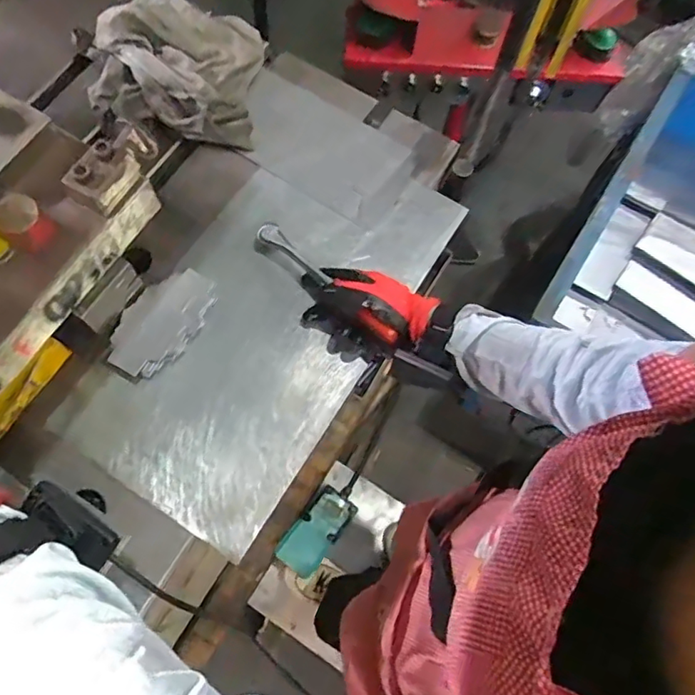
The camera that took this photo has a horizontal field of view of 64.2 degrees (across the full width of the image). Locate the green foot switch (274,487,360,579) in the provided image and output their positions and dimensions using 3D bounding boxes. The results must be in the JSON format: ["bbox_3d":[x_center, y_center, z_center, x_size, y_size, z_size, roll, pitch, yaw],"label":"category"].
[{"bbox_3d":[-0.061,0.416,1.294,0.102,0.056,0.242,38,56,10],"label":"green foot switch"}]

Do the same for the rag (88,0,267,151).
[{"bbox_3d":[-0.227,-0.364,0.712,0.218,0.063,0.189,4,72,-1],"label":"rag"}]

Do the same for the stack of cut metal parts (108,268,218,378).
[{"bbox_3d":[-0.204,-0.026,0.629,0.068,0.053,0.133,29,73,7],"label":"stack of cut metal parts"}]

